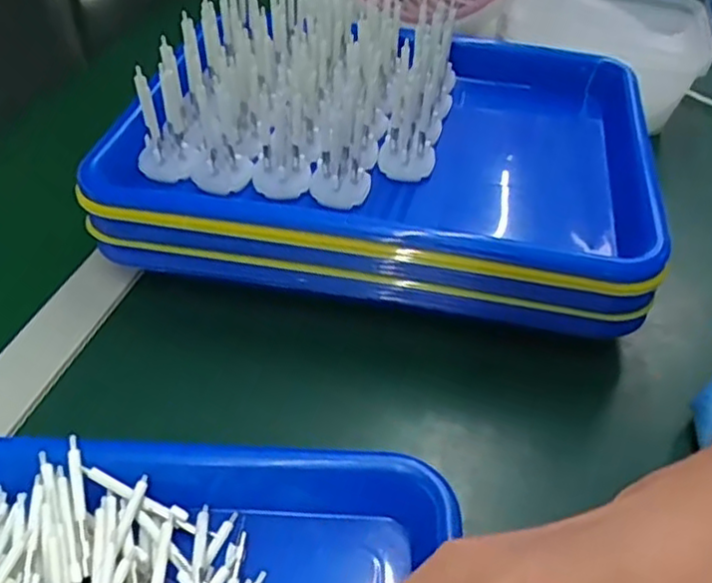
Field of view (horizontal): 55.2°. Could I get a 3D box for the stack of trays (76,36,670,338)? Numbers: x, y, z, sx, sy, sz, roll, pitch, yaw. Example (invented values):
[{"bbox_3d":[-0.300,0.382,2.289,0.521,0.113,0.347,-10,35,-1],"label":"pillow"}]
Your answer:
[{"bbox_3d":[0.025,-0.081,0.432,0.332,0.071,0.209,8,43,7],"label":"stack of trays"}]

